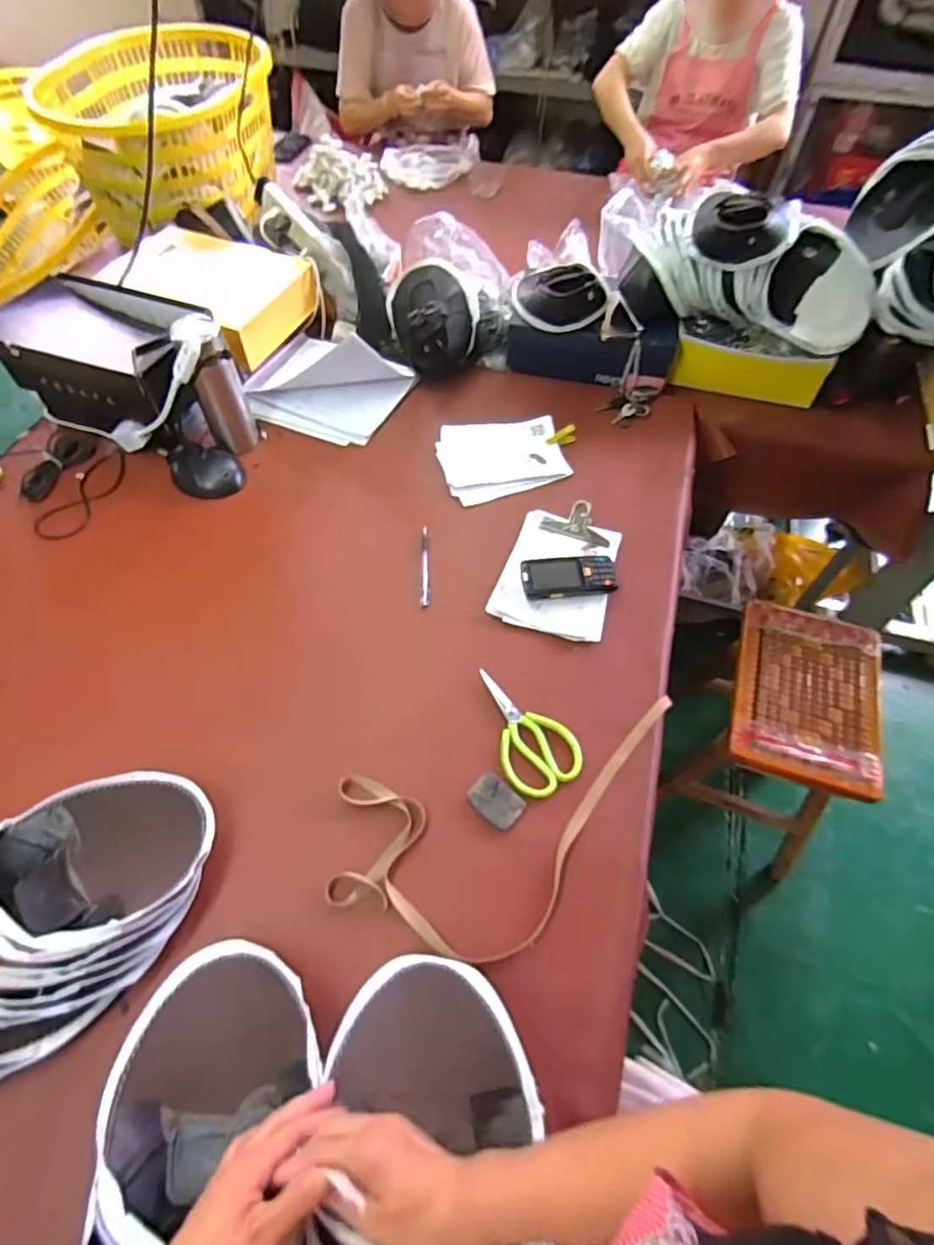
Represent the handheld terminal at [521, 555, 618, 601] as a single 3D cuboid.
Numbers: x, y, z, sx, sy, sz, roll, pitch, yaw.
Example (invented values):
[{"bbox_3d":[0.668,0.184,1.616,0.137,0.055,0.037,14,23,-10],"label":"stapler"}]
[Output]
[{"bbox_3d":[0.156,-0.073,0.922,0.142,0.023,0.071,-8,57,-5],"label":"handheld terminal"}]

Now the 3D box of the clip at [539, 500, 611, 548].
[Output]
[{"bbox_3d":[0.181,-0.166,0.972,0.115,0.033,0.062,17,58,12],"label":"clip"}]

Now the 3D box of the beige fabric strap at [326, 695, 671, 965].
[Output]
[{"bbox_3d":[0.068,0.258,0.727,0.469,0.009,0.241,-11,57,-6],"label":"beige fabric strap"}]

